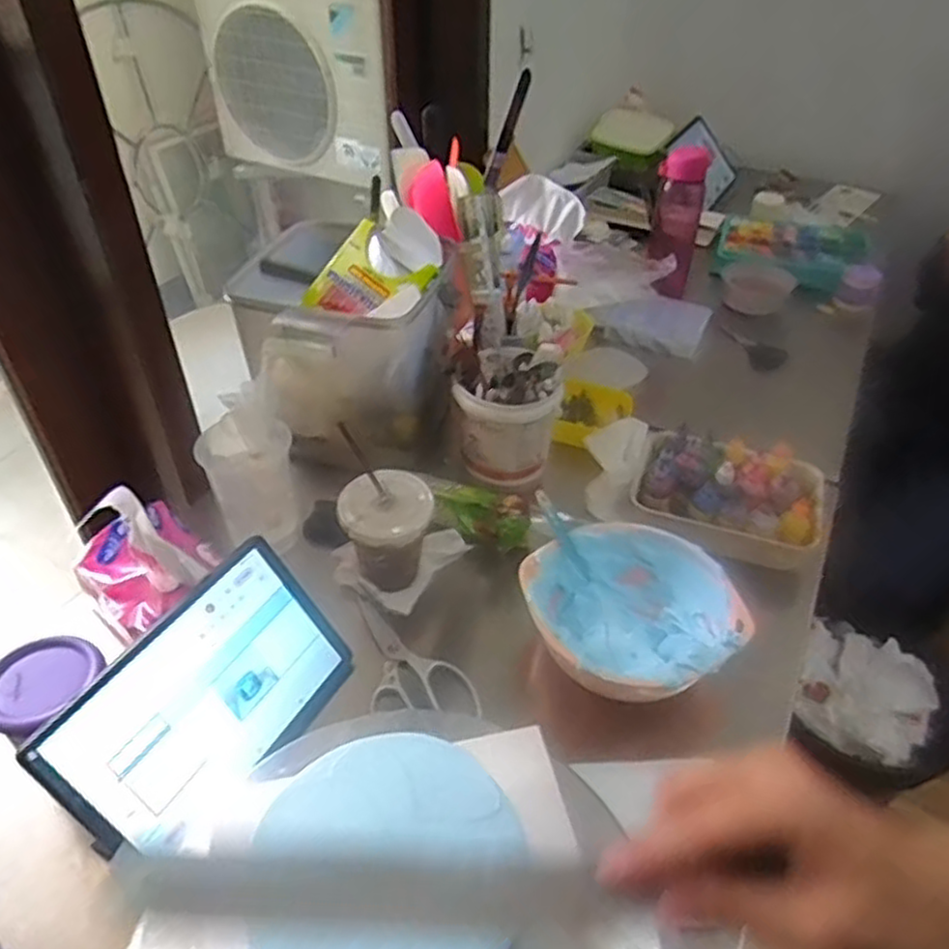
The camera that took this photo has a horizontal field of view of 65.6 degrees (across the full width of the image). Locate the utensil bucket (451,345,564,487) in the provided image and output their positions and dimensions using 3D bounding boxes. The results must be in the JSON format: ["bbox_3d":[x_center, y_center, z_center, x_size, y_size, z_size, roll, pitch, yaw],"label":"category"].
[{"bbox_3d":[0.042,-0.071,0.892,0.120,0.159,0.111,1,41,-1],"label":"utensil bucket"}]

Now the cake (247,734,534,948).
[{"bbox_3d":[-0.038,0.216,0.375,0.131,0.105,0.135,1,41,-1],"label":"cake"}]

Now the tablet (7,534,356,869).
[{"bbox_3d":[-0.212,0.183,0.600,0.014,0.154,0.238,-16,24,45],"label":"tablet"}]

